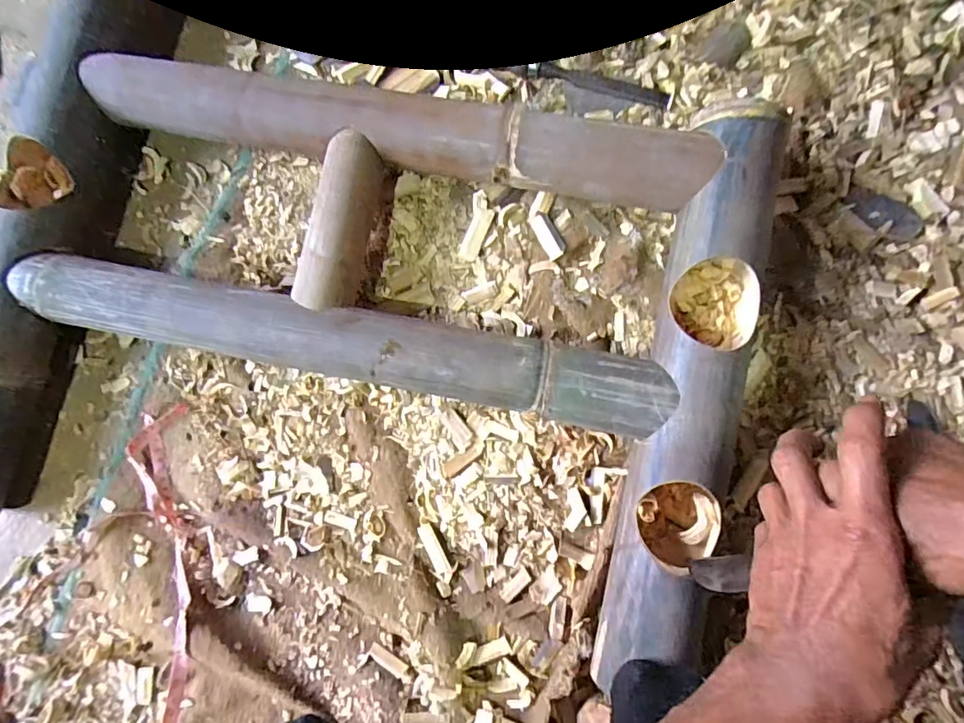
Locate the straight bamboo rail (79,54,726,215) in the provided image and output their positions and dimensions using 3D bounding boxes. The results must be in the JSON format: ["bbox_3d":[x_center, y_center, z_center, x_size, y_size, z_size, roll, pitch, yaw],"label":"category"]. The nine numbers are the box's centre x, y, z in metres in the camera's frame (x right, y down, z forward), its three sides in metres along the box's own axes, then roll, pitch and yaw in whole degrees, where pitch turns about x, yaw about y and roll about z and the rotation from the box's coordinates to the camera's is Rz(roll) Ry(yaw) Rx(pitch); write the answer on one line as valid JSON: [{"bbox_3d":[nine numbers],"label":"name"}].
[{"bbox_3d":[-0.085,-0.217,0.478,0.579,0.052,0.057,11,84,6],"label":"straight bamboo rail"}]

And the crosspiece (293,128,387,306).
[{"bbox_3d":[-0.136,-0.129,0.504,0.053,0.066,0.169,10,83,4],"label":"crosspiece"}]

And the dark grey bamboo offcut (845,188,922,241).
[{"bbox_3d":[0.378,-0.139,0.480,0.070,0.004,0.032,32,86,8],"label":"dark grey bamboo offcut"}]

